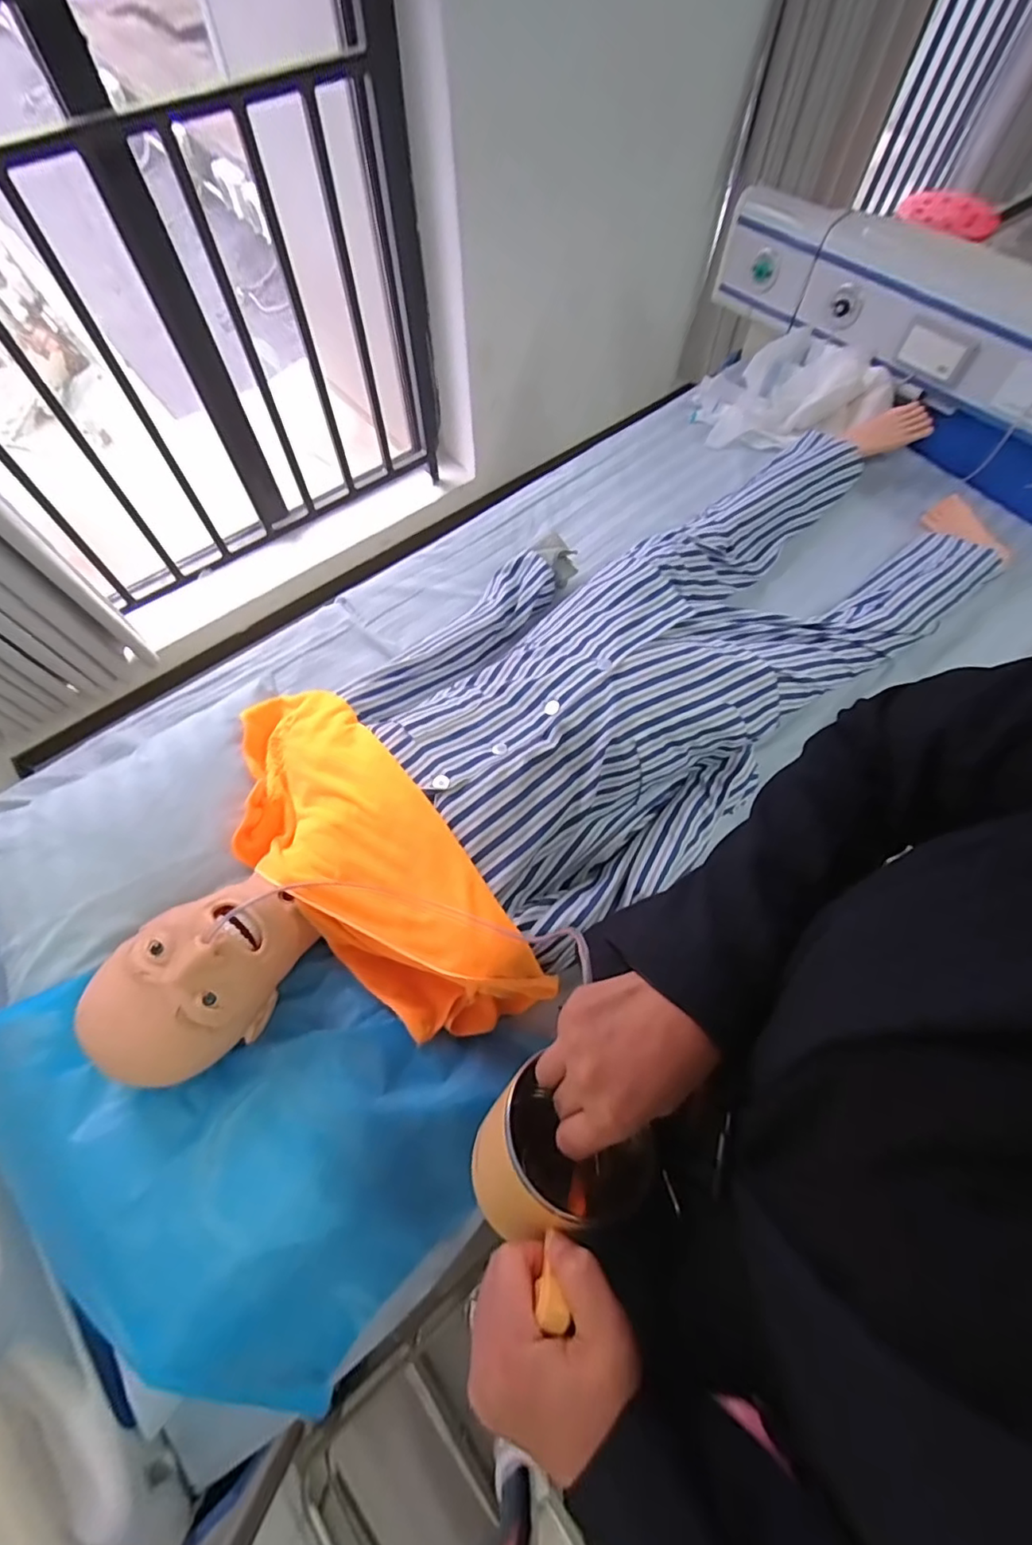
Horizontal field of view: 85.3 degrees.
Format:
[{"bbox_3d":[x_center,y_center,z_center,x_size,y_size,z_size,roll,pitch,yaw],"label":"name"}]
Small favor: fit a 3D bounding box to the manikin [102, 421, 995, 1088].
[{"bbox_3d":[0.196,-0.201,0.855,1.493,0.258,0.516,-38,71,-17],"label":"manikin"}]

